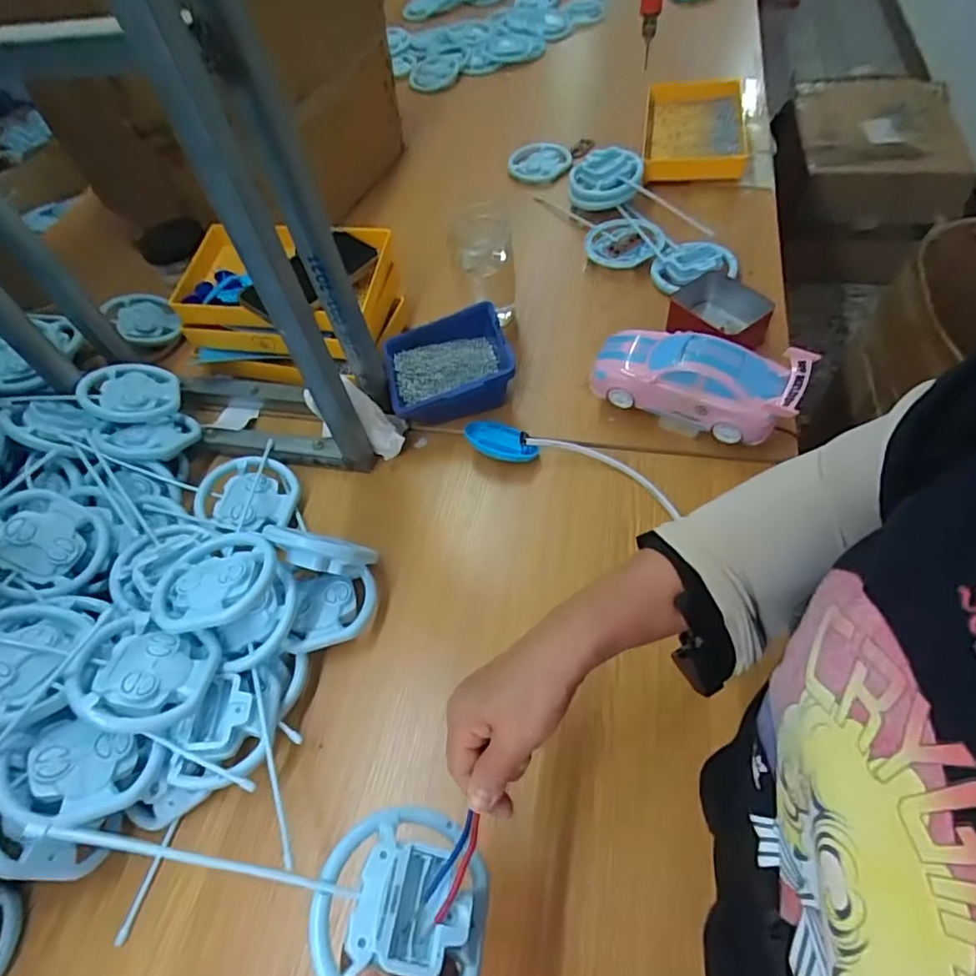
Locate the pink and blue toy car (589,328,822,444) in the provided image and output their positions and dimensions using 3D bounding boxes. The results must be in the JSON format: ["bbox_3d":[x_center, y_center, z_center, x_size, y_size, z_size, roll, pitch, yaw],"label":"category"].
[{"bbox_3d":[0.204,-0.109,0.578,0.190,0.061,0.073,18,61,18],"label":"pink and blue toy car"}]

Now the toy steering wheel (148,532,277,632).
[{"bbox_3d":[-0.234,0.078,0.499,0.096,0.023,0.096,-6,43,6],"label":"toy steering wheel"}]

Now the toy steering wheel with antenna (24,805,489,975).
[{"bbox_3d":[-0.112,0.213,0.317,0.235,0.033,0.091,16,58,-9],"label":"toy steering wheel with antenna"}]

